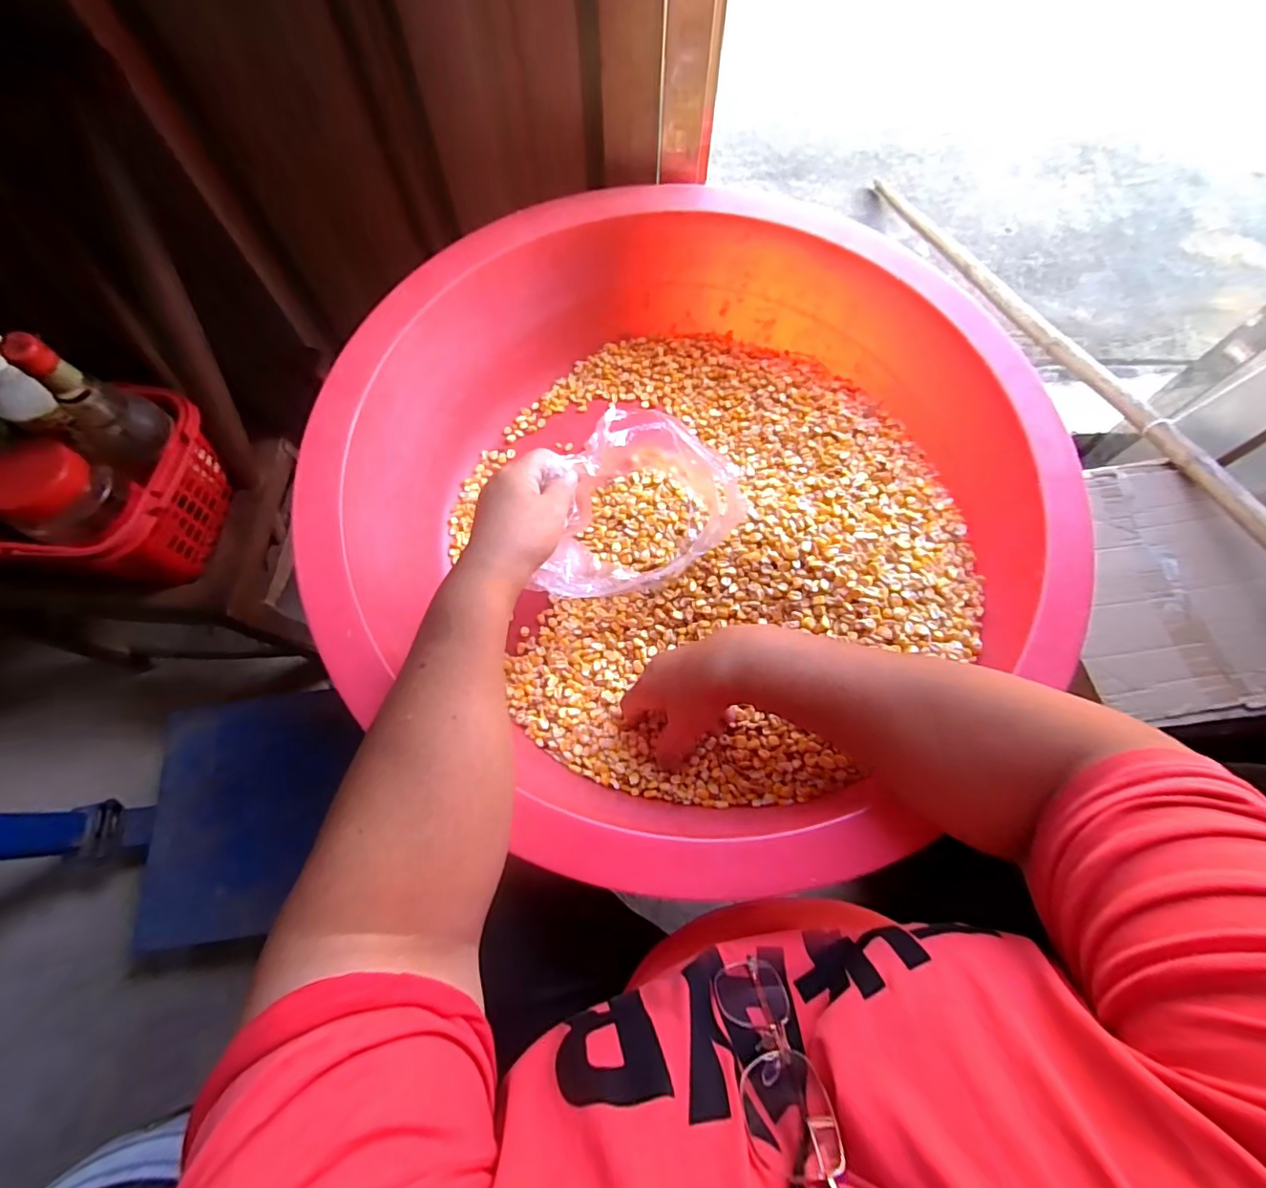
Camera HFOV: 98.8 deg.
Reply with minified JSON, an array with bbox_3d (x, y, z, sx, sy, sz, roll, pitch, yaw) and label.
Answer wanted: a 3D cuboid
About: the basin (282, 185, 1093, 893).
[{"bbox_3d":[0.044,-0.078,0.482,0.559,0.168,0.550,0,67,0],"label":"basin"}]

